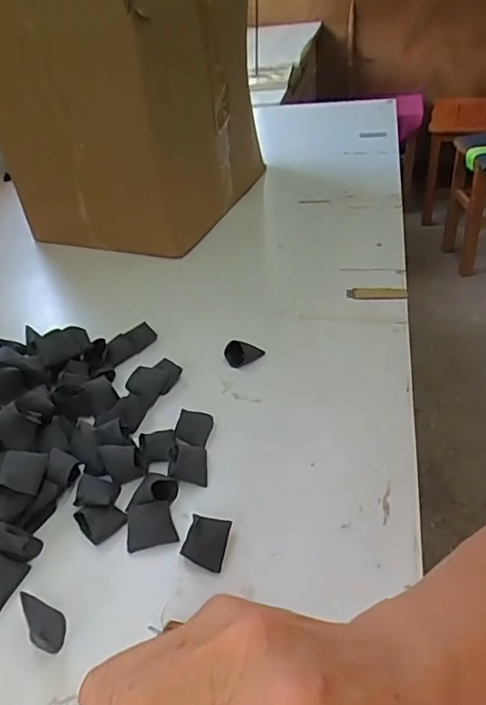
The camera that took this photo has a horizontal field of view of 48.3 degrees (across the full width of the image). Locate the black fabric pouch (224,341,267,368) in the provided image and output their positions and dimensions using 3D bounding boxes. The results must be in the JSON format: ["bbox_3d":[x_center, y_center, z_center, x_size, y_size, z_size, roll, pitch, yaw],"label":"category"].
[{"bbox_3d":[0.002,0.001,0.627,0.045,0.025,0.022,-11,40,-5],"label":"black fabric pouch"}]

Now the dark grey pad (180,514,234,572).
[{"bbox_3d":[-0.030,0.155,0.449,0.032,0.020,0.040,6,42,15],"label":"dark grey pad"}]

